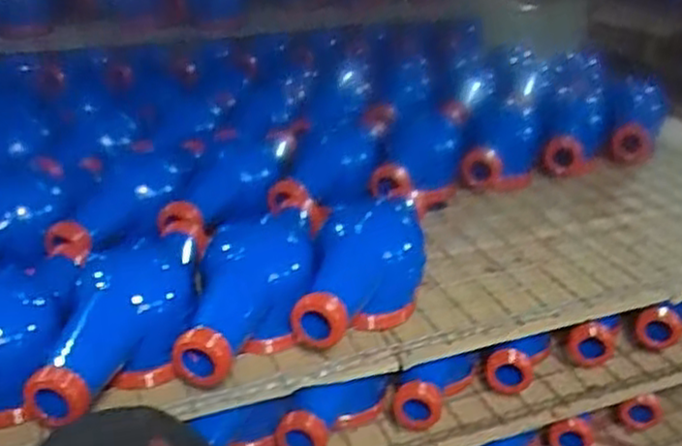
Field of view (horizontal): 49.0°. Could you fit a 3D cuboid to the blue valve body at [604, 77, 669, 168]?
[{"bbox_3d":[0.364,-0.123,0.926,0.075,0.084,0.116,5,27,12],"label":"blue valve body"}]

